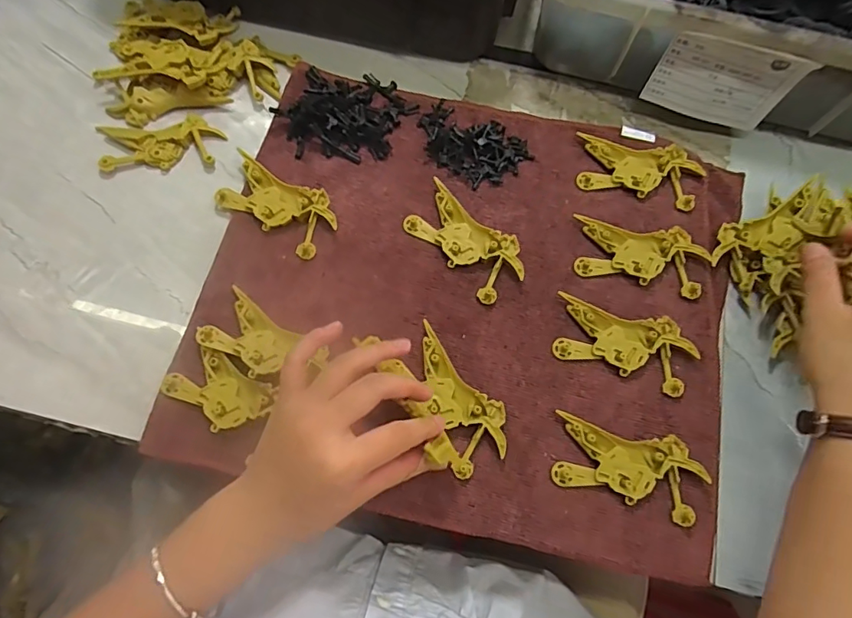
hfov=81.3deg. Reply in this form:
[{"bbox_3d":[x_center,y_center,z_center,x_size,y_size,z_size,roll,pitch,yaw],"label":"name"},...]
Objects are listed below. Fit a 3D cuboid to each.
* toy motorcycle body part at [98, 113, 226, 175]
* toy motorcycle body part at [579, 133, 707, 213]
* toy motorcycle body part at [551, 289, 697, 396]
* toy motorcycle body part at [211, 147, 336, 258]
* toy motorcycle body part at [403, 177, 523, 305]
[{"bbox_3d":[-0.225,-0.143,0.420,0.097,0.014,0.052,-7,73,-4],"label":"toy motorcycle body part"},{"bbox_3d":[0.178,-0.118,0.420,0.100,0.012,0.050,14,73,3],"label":"toy motorcycle body part"},{"bbox_3d":[0.146,0.025,0.370,0.099,0.011,0.049,19,73,4],"label":"toy motorcycle body part"},{"bbox_3d":[-0.118,-0.084,0.399,0.095,0.012,0.051,33,75,8],"label":"toy motorcycle body part"},{"bbox_3d":[0.029,-0.056,0.392,0.049,0.011,0.104,-42,78,-13],"label":"toy motorcycle body part"}]

